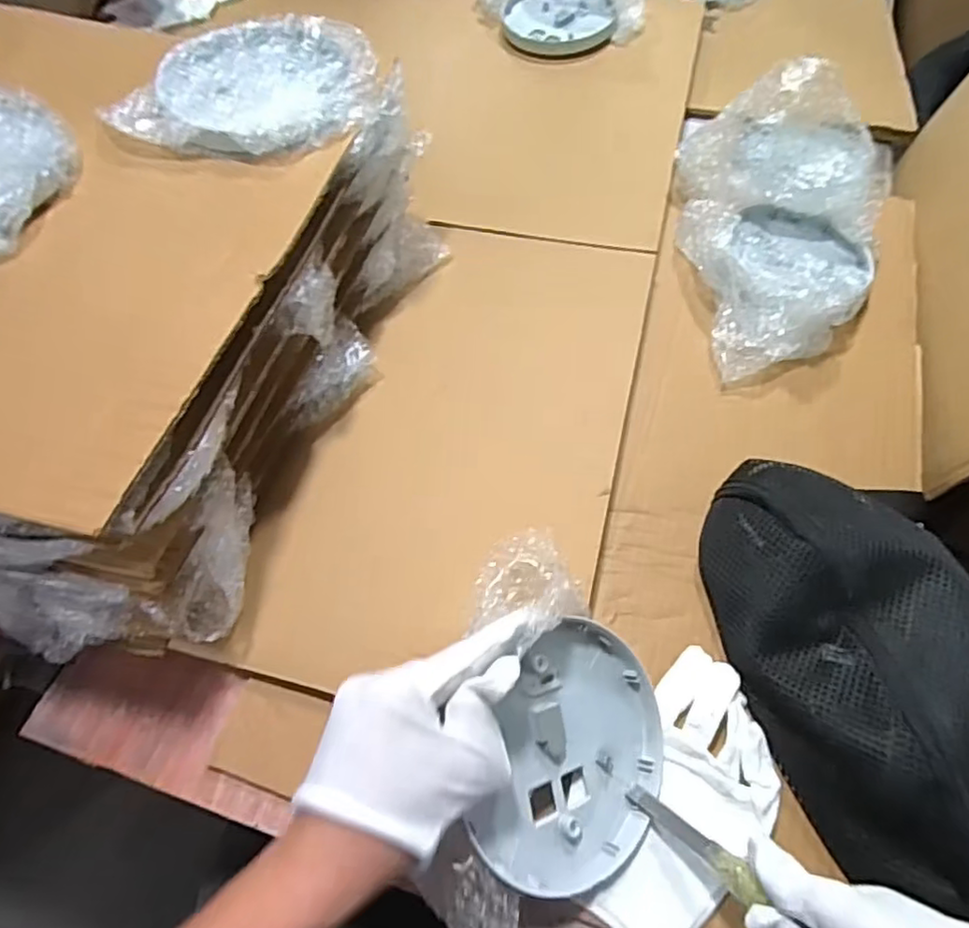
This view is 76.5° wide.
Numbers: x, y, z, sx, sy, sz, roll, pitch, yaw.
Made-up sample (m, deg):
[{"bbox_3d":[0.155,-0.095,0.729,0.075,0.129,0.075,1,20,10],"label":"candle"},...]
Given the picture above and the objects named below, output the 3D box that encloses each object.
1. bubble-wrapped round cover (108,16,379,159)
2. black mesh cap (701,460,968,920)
[{"bbox_3d":[-0.159,-0.276,0.442,0.164,0.019,0.149,6,60,3],"label":"bubble-wrapped round cover"},{"bbox_3d":[0.235,0.113,0.367,0.147,0.068,0.274,-12,61,-8],"label":"black mesh cap"}]

